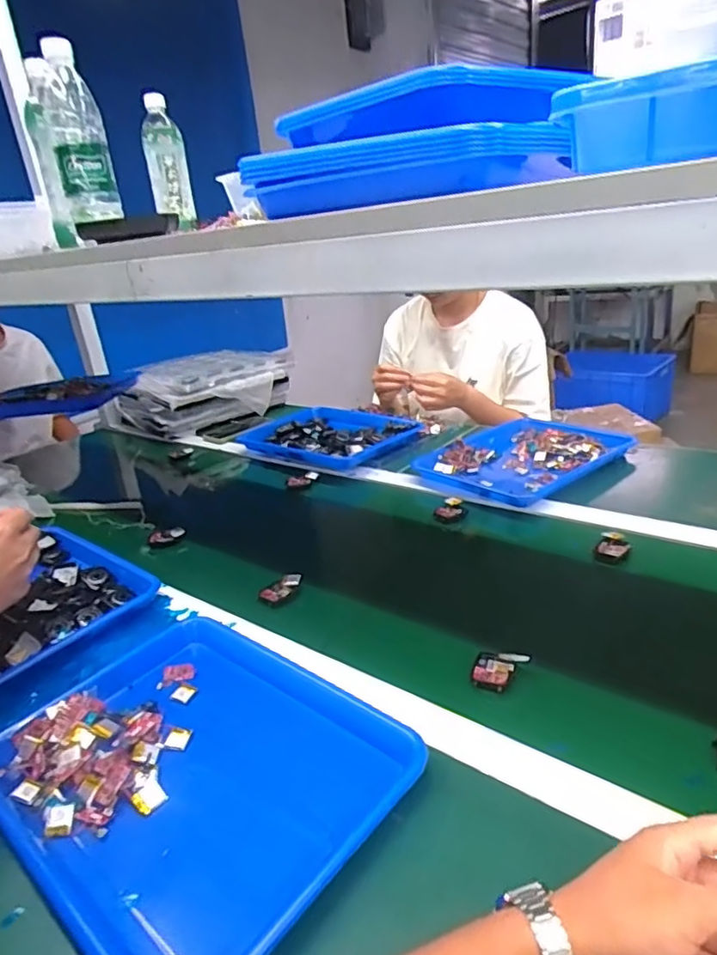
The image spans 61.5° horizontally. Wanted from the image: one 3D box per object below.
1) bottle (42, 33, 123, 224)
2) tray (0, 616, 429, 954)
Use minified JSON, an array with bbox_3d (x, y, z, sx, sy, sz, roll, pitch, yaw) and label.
[{"bbox_3d":[-0.353,-0.424,0.757,0.067,0.192,0.065,-17,25,-22],"label":"bottle"},{"bbox_3d":[-0.137,0.239,0.509,0.332,0.033,0.267,12,30,39],"label":"tray"}]

